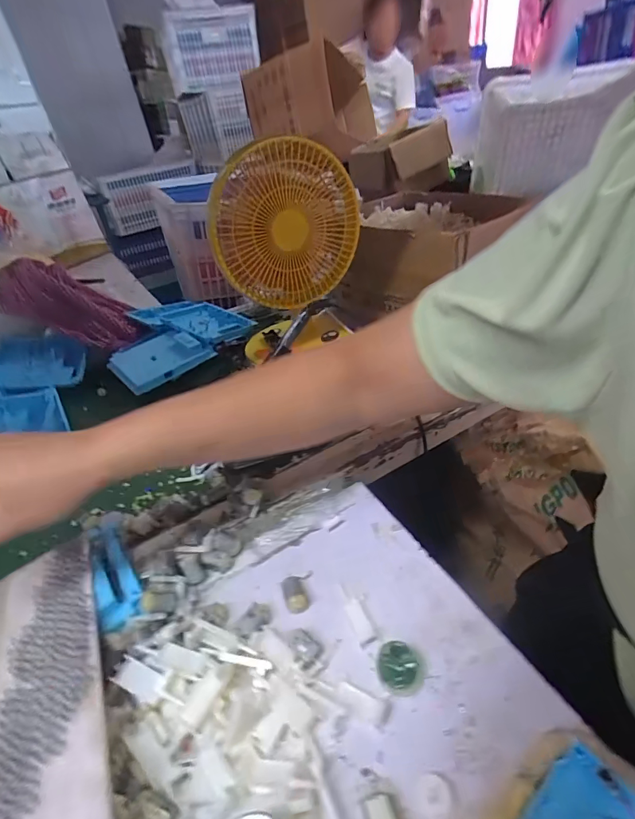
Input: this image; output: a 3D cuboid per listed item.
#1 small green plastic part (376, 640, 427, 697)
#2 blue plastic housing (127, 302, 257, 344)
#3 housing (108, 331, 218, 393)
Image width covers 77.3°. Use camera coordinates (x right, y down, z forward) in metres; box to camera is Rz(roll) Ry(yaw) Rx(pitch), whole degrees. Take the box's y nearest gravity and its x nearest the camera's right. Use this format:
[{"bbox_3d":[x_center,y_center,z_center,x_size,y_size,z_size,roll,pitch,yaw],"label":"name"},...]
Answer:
[{"bbox_3d":[0.065,0.195,0.306,0.037,0.014,0.037,-4,37,7],"label":"small green plastic part"},{"bbox_3d":[-0.265,-0.195,0.827,0.272,0.023,0.136,20,46,33],"label":"blue plastic housing"},{"bbox_3d":[-0.286,-0.096,0.715,0.152,0.032,0.139,-37,51,-26],"label":"housing"}]

